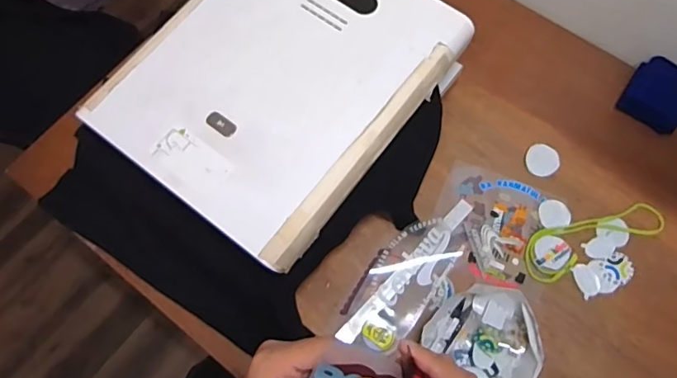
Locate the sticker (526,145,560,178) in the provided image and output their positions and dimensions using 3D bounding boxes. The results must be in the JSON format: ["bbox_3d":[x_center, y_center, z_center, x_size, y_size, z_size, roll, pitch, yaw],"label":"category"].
[{"bbox_3d":[0.367,-0.052,0.877,0.055,0.004,0.060,-3,72,10],"label":"sticker"}]

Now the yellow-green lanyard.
[{"bbox_3d":[0.426,0.079,0.824,0.249,0.009,0.081,-22,71,-8],"label":"yellow-green lanyard"}]

